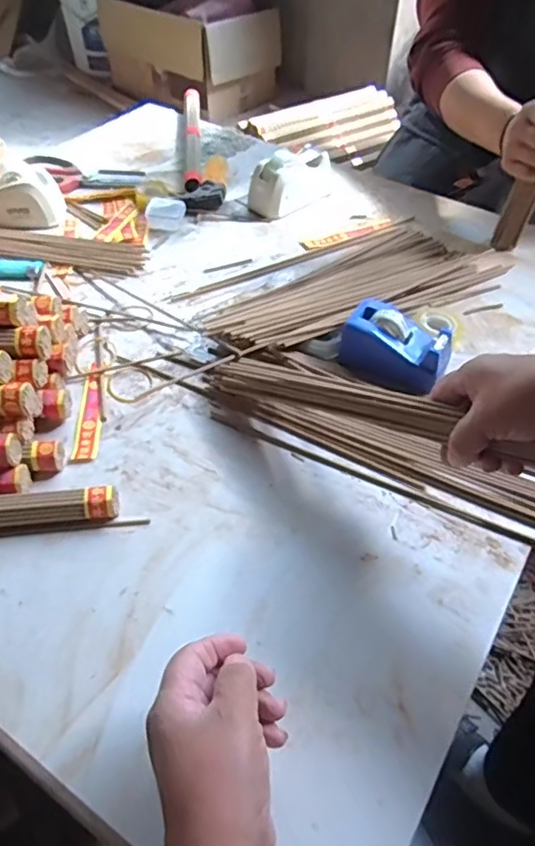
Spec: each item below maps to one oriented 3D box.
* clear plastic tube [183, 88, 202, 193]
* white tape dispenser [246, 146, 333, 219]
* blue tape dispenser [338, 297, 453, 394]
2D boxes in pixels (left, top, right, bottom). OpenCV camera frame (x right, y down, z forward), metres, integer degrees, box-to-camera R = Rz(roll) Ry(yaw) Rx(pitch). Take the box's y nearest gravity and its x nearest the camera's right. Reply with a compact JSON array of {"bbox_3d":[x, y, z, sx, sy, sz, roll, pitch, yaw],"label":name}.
[{"bbox_3d":[-0.113,-0.428,0.886,0.025,0.022,0.307,-3,50,-4],"label":"clear plastic tube"},{"bbox_3d":[0.037,-0.319,0.775,0.120,0.057,0.063,-30,57,-25],"label":"white tape dispenser"},{"bbox_3d":[0.124,-0.076,0.565,0.101,0.047,0.062,22,52,16],"label":"blue tape dispenser"}]

